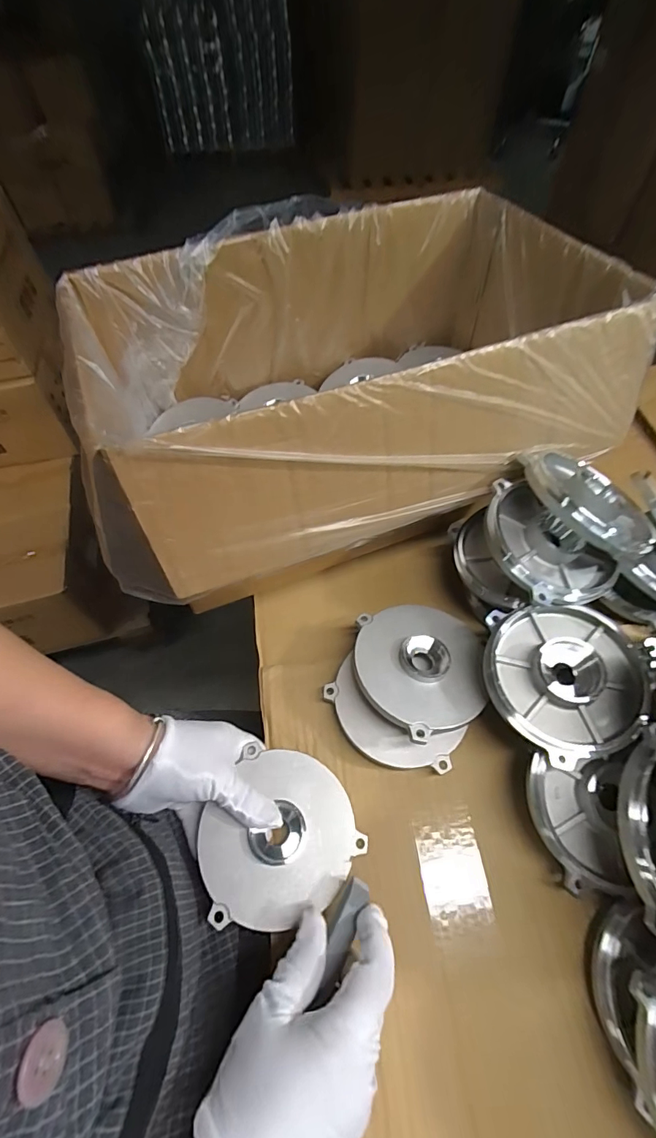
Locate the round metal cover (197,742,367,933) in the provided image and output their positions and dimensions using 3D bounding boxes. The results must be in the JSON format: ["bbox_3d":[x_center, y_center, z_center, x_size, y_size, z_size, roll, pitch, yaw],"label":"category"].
[{"bbox_3d":[-0.038,0.192,0.329,0.111,0.021,0.108,-2,55,3],"label":"round metal cover"}]

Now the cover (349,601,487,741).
[{"bbox_3d":[0.080,0.078,0.369,0.111,0.019,0.111,-1,58,1],"label":"cover"}]

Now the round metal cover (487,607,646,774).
[{"bbox_3d":[0.174,0.081,0.328,0.108,0.024,0.111,-1,58,1],"label":"round metal cover"}]

